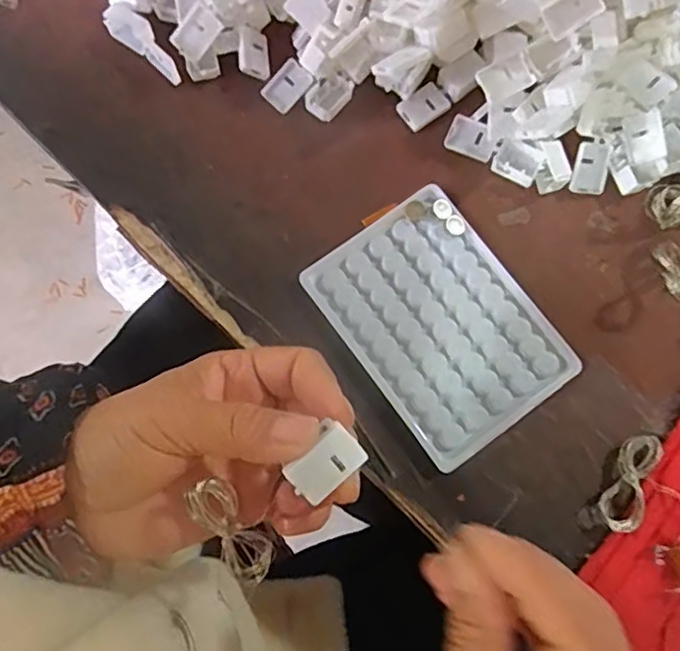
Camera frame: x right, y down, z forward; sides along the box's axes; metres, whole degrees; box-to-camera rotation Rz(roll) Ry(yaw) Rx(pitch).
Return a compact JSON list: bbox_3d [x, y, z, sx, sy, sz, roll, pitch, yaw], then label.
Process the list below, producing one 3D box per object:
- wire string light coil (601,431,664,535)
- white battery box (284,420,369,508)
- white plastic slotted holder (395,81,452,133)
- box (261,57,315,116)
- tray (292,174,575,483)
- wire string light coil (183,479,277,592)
[{"bbox_3d":[0.149,0.080,0.313,0.019,0.007,0.051,24,79,4],"label":"wire string light coil"},{"bbox_3d":[-0.006,0.048,0.224,0.025,0.011,0.020,-40,112,-10],"label":"white battery box"},{"bbox_3d":[0.049,-0.127,0.359,0.028,0.004,0.020,-35,81,-7],"label":"white plastic slotted holder"},{"bbox_3d":[-0.030,-0.139,0.357,0.026,0.008,0.020,-43,82,-8],"label":"box"},{"bbox_3d":[0.054,-0.002,0.332,0.094,0.007,0.129,-35,81,-7],"label":"tray"},{"bbox_3d":[-0.040,0.080,0.236,0.016,0.009,0.048,-29,118,-6],"label":"wire string light coil"}]

